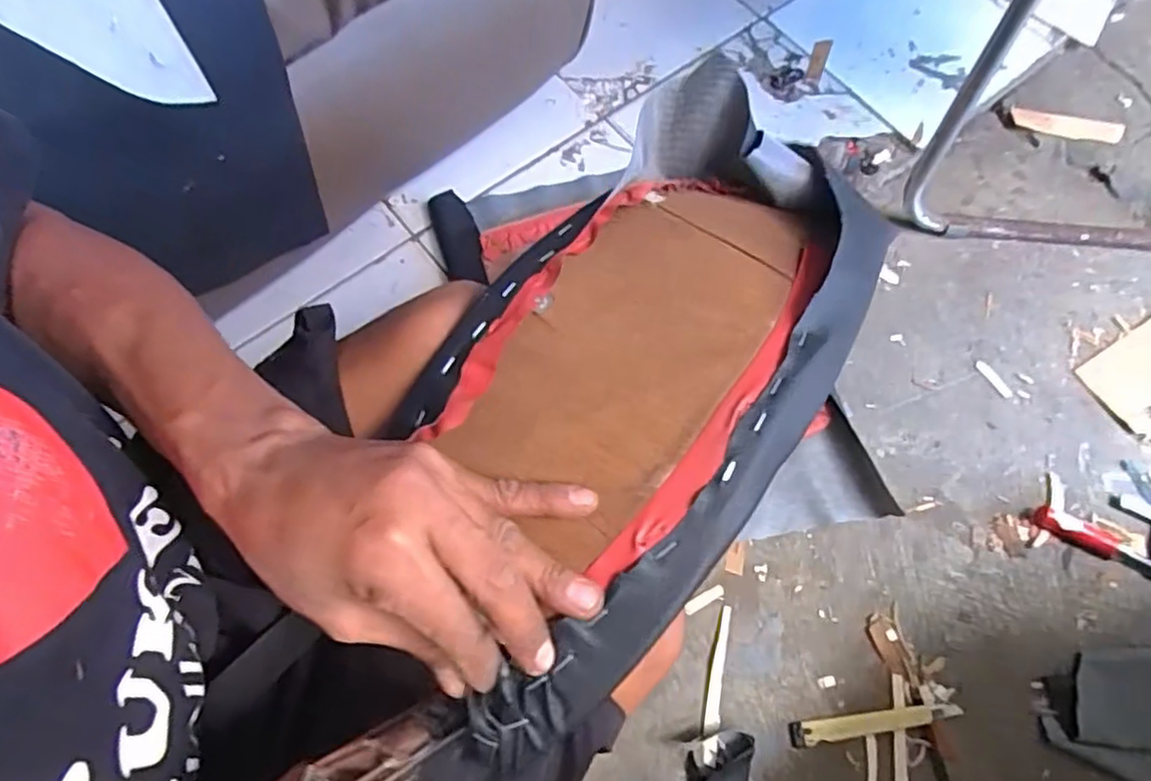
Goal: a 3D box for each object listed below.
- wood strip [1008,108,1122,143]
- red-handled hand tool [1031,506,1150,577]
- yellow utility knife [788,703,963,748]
[{"bbox_3d":[0.664,-0.356,0.893,0.140,0.006,0.037,12,70,3],"label":"wood strip"},{"bbox_3d":[0.551,0.163,0.681,0.156,0.020,0.026,27,71,8],"label":"red-handled hand tool"},{"bbox_3d":[0.280,0.310,0.621,0.158,0.008,0.021,-6,70,-4],"label":"yellow utility knife"}]

